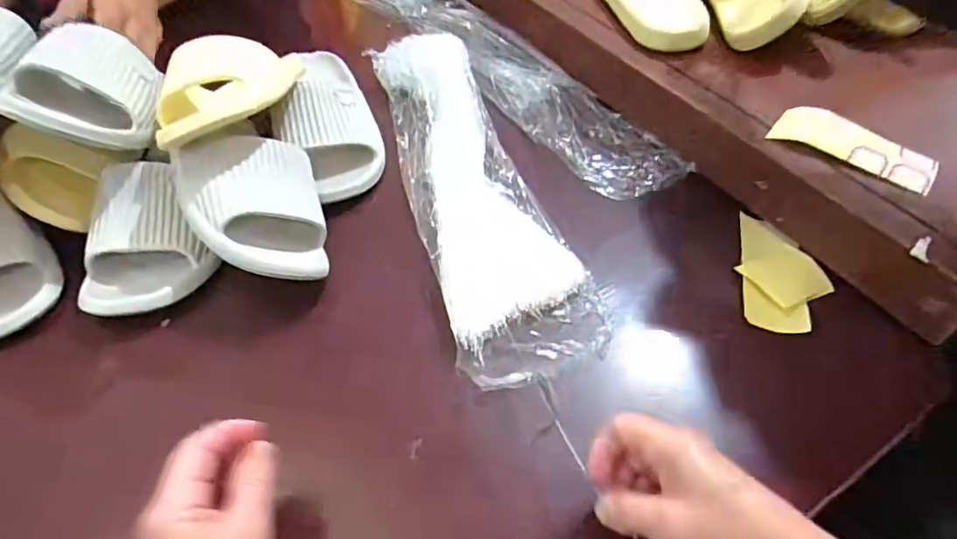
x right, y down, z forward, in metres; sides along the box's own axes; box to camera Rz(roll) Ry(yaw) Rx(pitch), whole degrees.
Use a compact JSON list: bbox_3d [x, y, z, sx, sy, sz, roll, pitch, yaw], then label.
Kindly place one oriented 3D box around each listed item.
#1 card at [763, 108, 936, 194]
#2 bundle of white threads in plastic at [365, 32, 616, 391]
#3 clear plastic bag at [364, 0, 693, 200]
[{"bbox_3d":[0.336,-0.113,0.506,0.131,0.019,0.046,32,57,24],"label":"card"},{"bbox_3d":[-0.007,-0.103,0.591,0.138,0.040,0.482,-12,51,-10],"label":"bundle of white threads in plastic"},{"bbox_3d":[0.028,-0.265,0.713,0.115,0.031,0.570,-26,55,-20],"label":"clear plastic bag"}]

